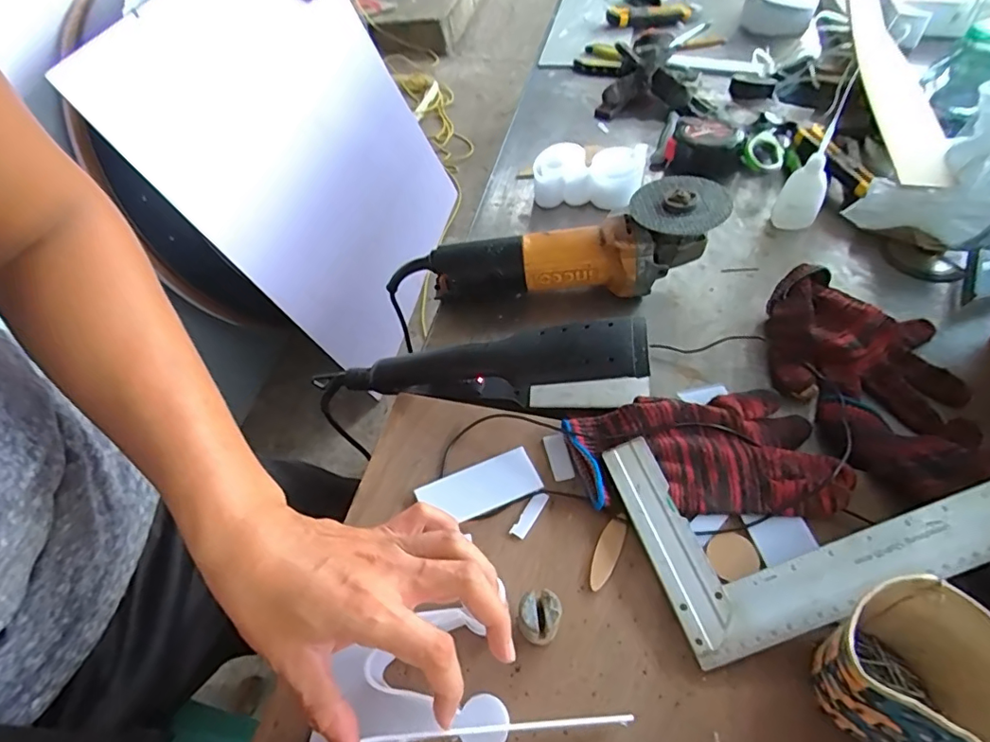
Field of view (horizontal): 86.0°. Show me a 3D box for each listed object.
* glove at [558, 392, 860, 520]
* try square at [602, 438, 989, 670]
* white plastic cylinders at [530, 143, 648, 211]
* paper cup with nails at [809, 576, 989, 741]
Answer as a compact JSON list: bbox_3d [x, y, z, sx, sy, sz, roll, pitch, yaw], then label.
[{"bbox_3d":[0.158,0.063,0.405,0.193,0.031,0.100,-5,52,5],"label":"glove"},{"bbox_3d":[0.223,0.076,0.357,0.254,0.010,0.148,-22,62,2],"label":"try square"},{"bbox_3d":[0.115,-0.237,0.643,0.126,0.053,0.089,11,54,17],"label":"white plastic cylinders"},{"bbox_3d":[0.215,0.160,0.279,0.081,0.096,0.066,31,63,25],"label":"paper cup with nails"}]

